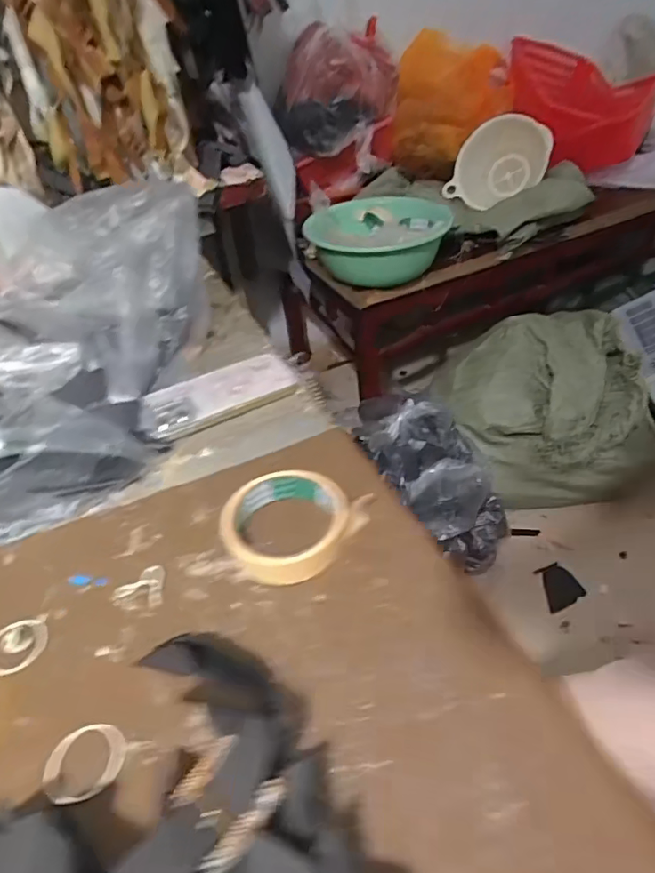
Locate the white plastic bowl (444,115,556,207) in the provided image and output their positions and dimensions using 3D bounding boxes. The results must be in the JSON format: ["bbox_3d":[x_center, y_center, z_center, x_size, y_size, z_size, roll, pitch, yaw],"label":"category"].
[{"bbox_3d":[0.445,-0.710,1.393,0.259,0.210,0.068,-11,42,-3],"label":"white plastic bowl"}]

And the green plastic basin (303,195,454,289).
[{"bbox_3d":[0.123,-0.441,1.221,0.317,0.122,0.317,-4,42,4],"label":"green plastic basin"}]

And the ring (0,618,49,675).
[{"bbox_3d":[-0.216,0.144,0.372,0.042,0.004,0.040,-4,41,3],"label":"ring"}]

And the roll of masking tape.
[{"bbox_3d":[-0.033,0.066,0.413,0.087,0.028,0.092,-4,41,3],"label":"roll of masking tape"}]

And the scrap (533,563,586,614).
[{"bbox_3d":[0.494,0.319,1.157,0.092,0.010,0.097,-18,42,-12],"label":"scrap"}]

